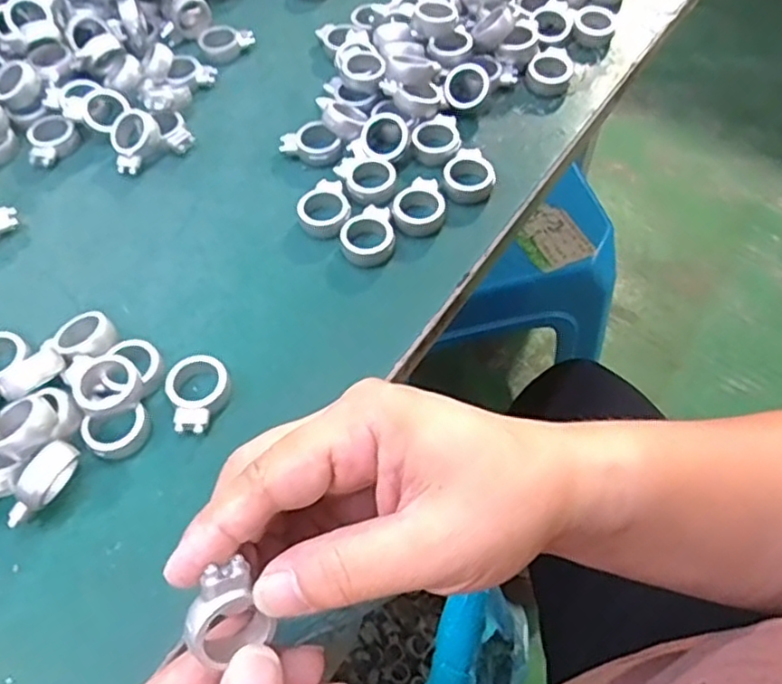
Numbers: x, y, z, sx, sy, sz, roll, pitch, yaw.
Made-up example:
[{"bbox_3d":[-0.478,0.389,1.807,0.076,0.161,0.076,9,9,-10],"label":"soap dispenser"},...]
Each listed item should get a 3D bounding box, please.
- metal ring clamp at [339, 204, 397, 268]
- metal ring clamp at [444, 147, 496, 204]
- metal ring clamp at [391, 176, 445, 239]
[{"bbox_3d":[-0.011,-0.053,0.332,0.026,0.009,0.033,3,58,3],"label":"metal ring clamp"},{"bbox_3d":[0.040,-0.087,0.351,0.025,0.011,0.029,-4,58,-1],"label":"metal ring clamp"},{"bbox_3d":[0.014,-0.069,0.339,0.026,0.009,0.031,2,58,3],"label":"metal ring clamp"}]

